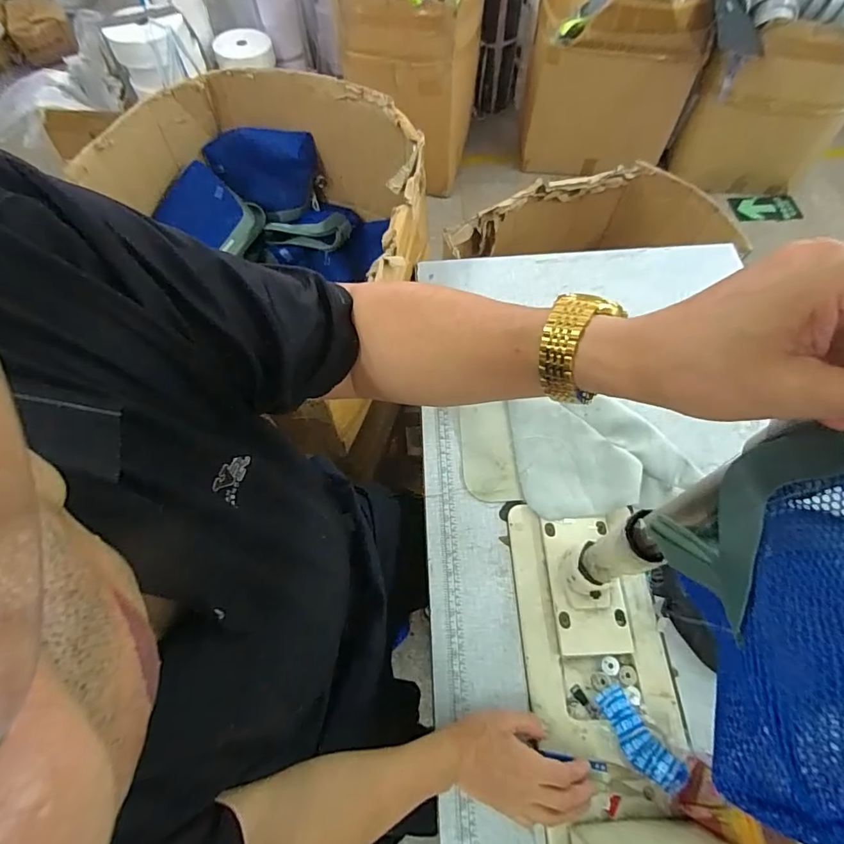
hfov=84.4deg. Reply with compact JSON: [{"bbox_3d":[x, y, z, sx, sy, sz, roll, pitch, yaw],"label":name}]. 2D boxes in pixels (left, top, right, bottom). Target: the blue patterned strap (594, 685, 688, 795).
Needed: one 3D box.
[{"bbox_3d":[0.243,0.358,0.525,0.041,0.013,0.106,-29,51,-14],"label":"blue patterned strap"}]

